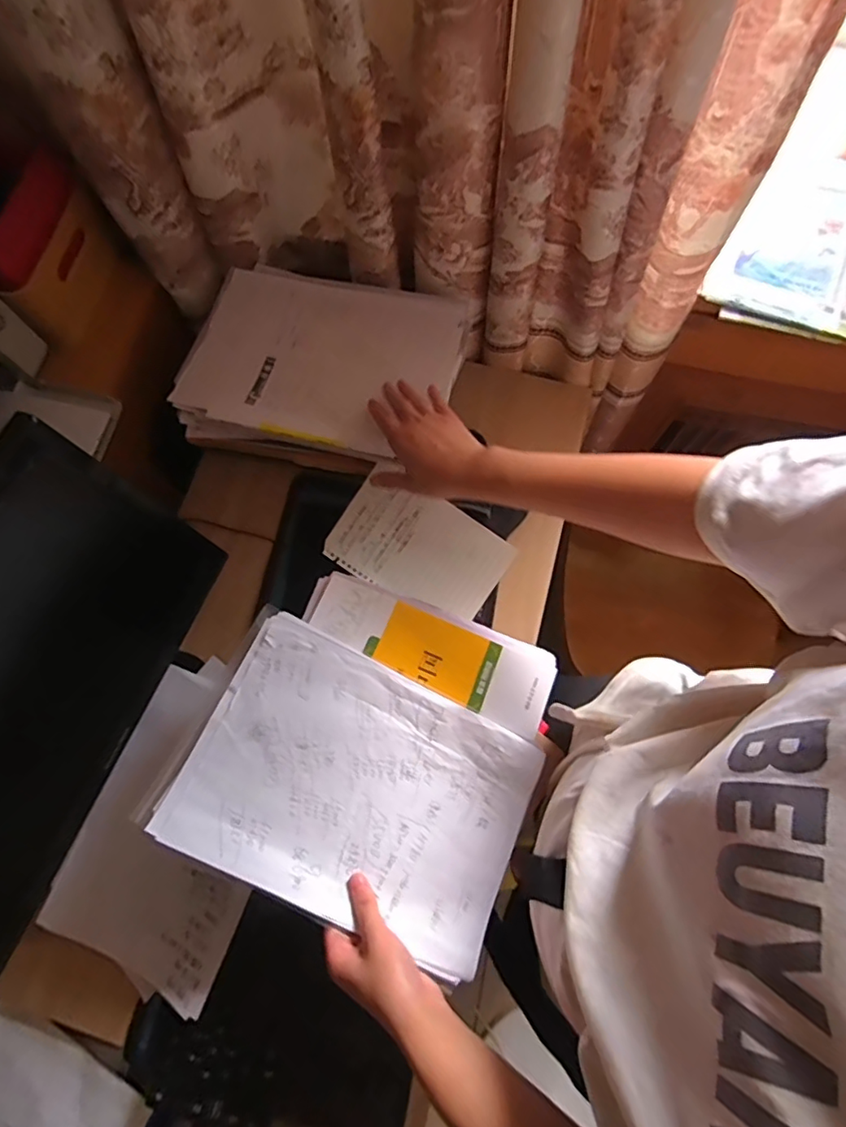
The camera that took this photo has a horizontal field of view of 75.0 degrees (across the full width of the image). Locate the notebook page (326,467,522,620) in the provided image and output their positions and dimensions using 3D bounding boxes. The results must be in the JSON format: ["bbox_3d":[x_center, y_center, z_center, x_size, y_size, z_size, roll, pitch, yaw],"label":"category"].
[{"bbox_3d":[-0.004,-0.017,0.683,0.203,0.011,0.135,35,97,-1],"label":"notebook page"}]

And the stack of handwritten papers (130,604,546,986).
[{"bbox_3d":[-0.064,0.201,0.509,0.312,0.015,0.214,26,72,2],"label":"stack of handwritten papers"}]

